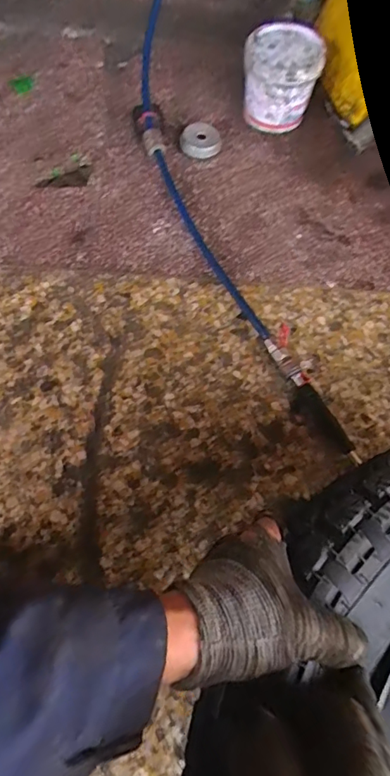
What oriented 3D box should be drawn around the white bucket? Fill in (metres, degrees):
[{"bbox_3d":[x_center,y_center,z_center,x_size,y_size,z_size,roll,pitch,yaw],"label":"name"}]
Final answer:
[{"bbox_3d":[0.137,-0.503,0.818,0.116,0.105,0.116,1,65,-3],"label":"white bucket"}]

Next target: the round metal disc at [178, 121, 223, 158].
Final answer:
[{"bbox_3d":[0.009,-0.402,0.815,0.064,0.022,0.062,1,65,-3],"label":"round metal disc"}]

